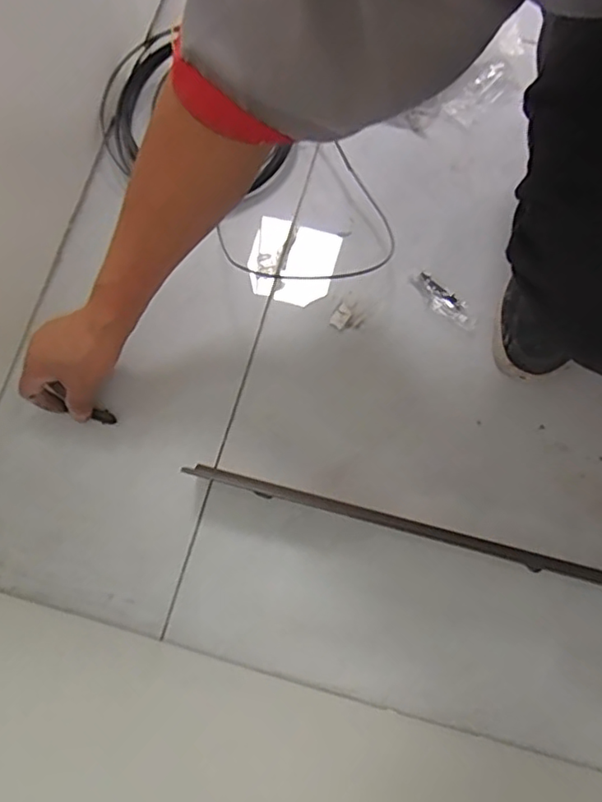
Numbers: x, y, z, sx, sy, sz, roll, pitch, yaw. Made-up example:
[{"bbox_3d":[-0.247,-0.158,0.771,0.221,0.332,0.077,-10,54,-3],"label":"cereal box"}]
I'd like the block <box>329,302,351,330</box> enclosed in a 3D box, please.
[{"bbox_3d":[0.043,-0.091,0.618,0.016,0.005,0.027,29,77,7],"label":"block"}]

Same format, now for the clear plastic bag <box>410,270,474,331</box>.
[{"bbox_3d":[0.153,-0.109,0.615,0.081,0.014,0.029,40,79,10],"label":"clear plastic bag"}]

